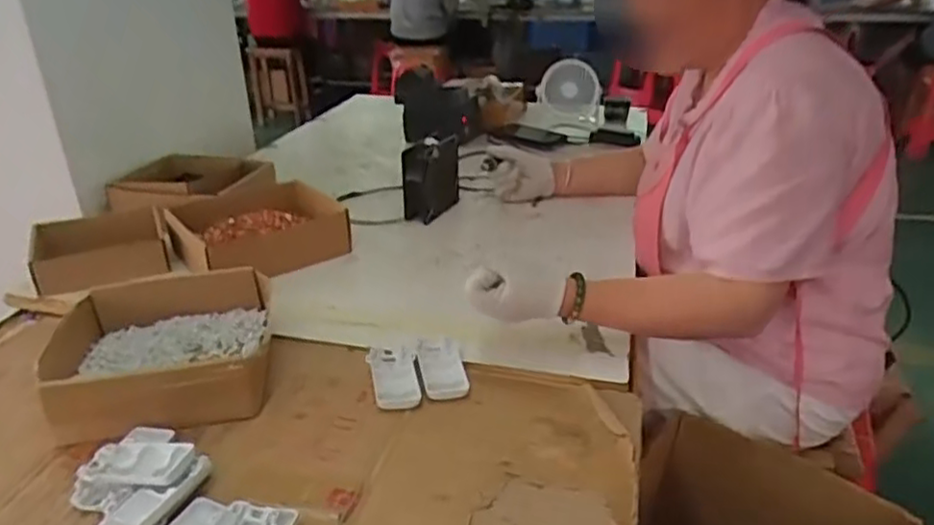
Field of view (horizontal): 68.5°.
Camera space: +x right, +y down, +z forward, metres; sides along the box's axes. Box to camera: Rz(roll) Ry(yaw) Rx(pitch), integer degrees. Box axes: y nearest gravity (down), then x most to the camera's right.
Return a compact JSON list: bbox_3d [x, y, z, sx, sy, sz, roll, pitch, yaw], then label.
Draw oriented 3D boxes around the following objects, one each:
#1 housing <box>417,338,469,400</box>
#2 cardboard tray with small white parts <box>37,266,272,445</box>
[{"bbox_3d":[-0.028,0.112,0.750,0.046,0.017,0.101,-6,29,-11],"label":"housing"},{"bbox_3d":[-0.324,0.095,0.735,0.212,0.064,0.201,-6,29,-12],"label":"cardboard tray with small white parts"}]

